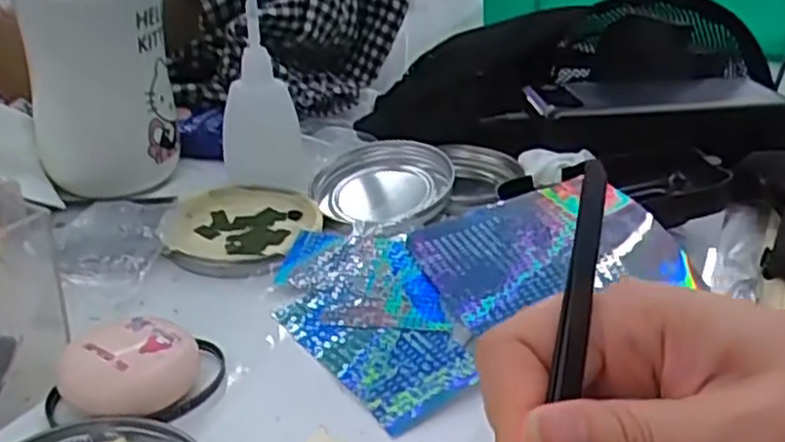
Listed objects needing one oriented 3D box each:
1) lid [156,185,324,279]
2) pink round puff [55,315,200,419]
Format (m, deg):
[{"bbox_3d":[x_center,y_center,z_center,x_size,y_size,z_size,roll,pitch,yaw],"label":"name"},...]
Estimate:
[{"bbox_3d":[-0.077,0.004,0.400,0.076,0.013,0.079,0,28,0],"label":"lid"},{"bbox_3d":[-0.095,0.056,0.284,0.046,0.024,0.037,-19,34,-32],"label":"pink round puff"}]

